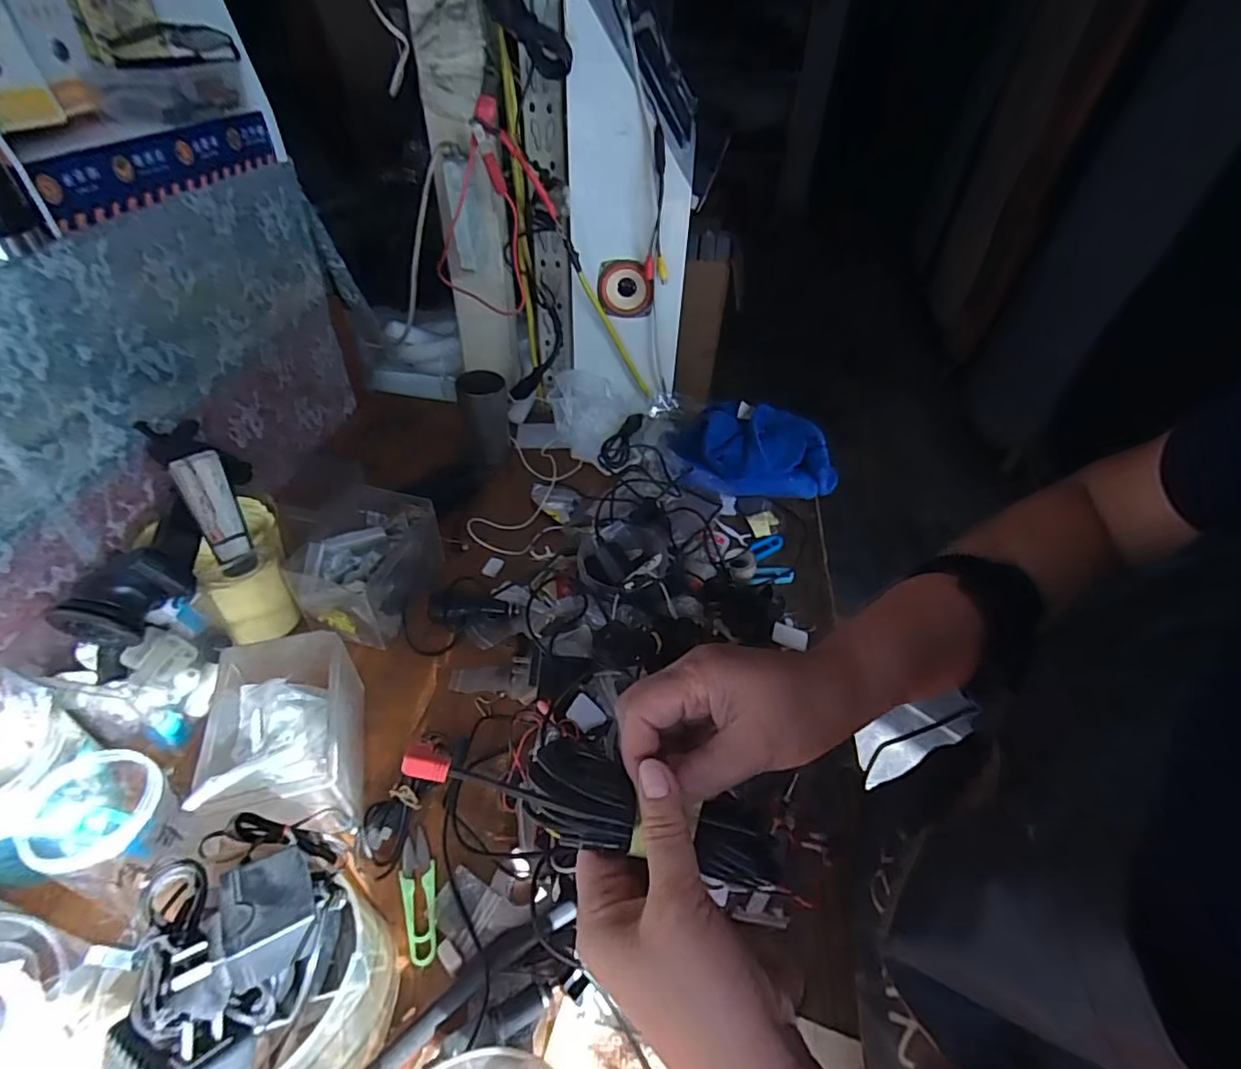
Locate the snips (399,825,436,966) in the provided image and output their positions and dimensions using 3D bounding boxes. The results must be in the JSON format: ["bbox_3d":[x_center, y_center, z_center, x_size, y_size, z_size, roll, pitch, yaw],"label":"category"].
[{"bbox_3d":[-0.152,0.271,0.440,0.026,0.007,0.091,-13,45,-17],"label":"snips"}]

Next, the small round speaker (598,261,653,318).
[{"bbox_3d":[0.007,-0.332,0.786,0.074,0.078,0.024,3,43,0],"label":"small round speaker"}]

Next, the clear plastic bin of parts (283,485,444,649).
[{"bbox_3d":[-0.262,0.033,0.617,0.112,0.087,0.138,9,43,6],"label":"clear plastic bin of parts"}]

